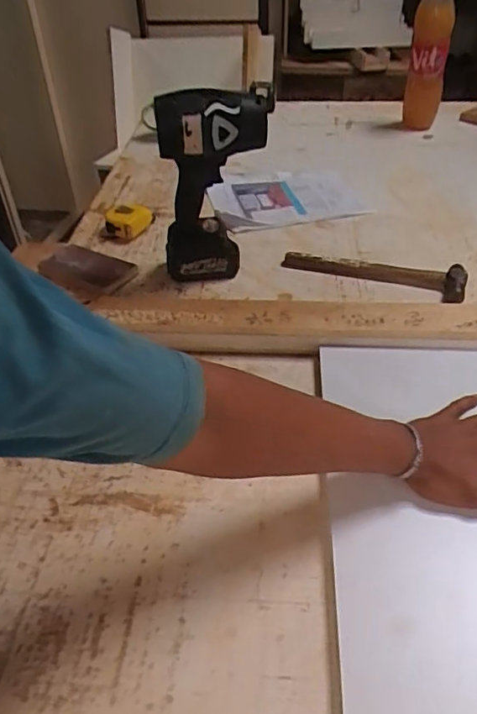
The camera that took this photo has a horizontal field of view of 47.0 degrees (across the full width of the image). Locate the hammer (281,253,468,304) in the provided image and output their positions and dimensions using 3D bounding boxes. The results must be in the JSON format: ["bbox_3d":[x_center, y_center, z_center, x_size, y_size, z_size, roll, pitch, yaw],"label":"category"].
[{"bbox_3d":[0.209,-0.137,0.865,0.282,0.028,0.075,14,42,18],"label":"hammer"}]

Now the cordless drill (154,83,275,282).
[{"bbox_3d":[-0.038,-0.248,0.818,0.162,0.266,0.072,-2,40,-1],"label":"cordless drill"}]

